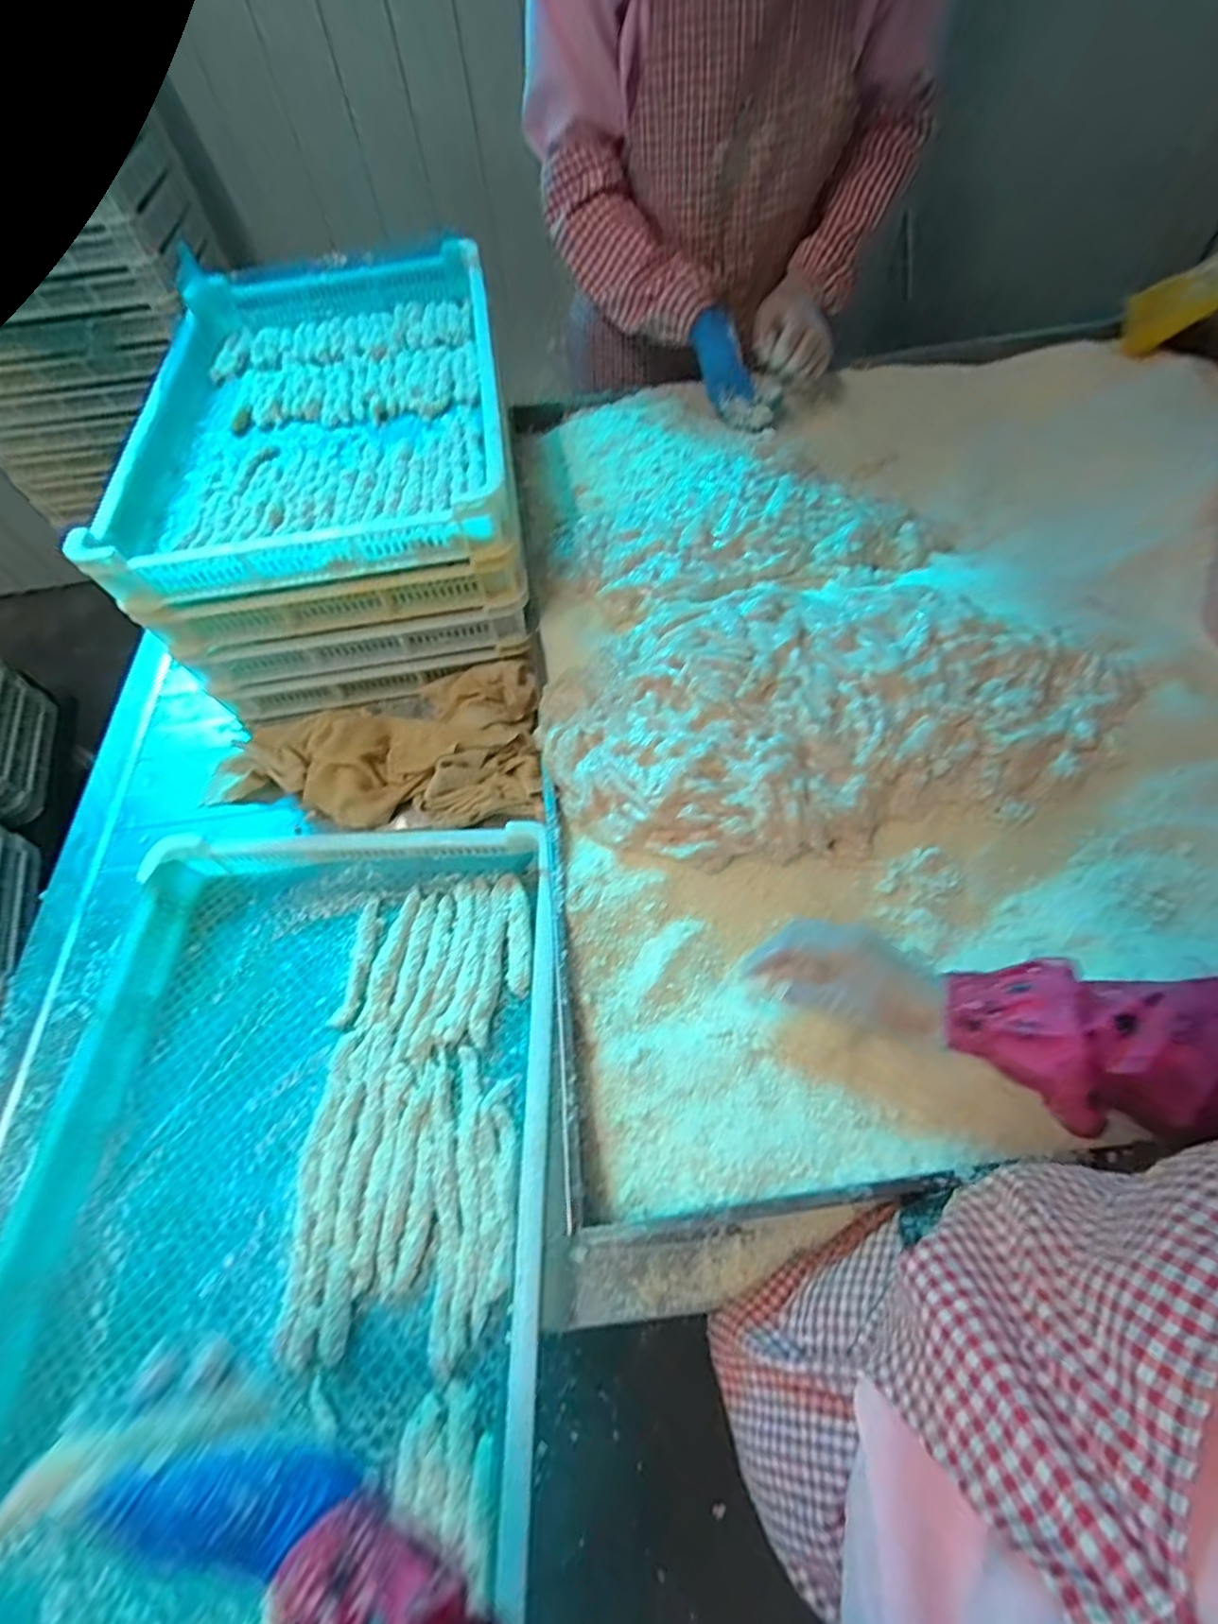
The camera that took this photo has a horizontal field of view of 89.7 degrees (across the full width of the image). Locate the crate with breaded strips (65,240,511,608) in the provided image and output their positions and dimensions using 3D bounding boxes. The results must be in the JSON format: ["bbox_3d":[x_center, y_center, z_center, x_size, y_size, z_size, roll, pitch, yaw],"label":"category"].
[{"bbox_3d":[-0.332,-0.494,0.722,0.395,0.054,0.611,-9,60,-2],"label":"crate with breaded strips"}]

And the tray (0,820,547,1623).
[{"bbox_3d":[-0.253,0.282,0.462,0.415,0.056,0.588,-3,60,2],"label":"tray"}]

